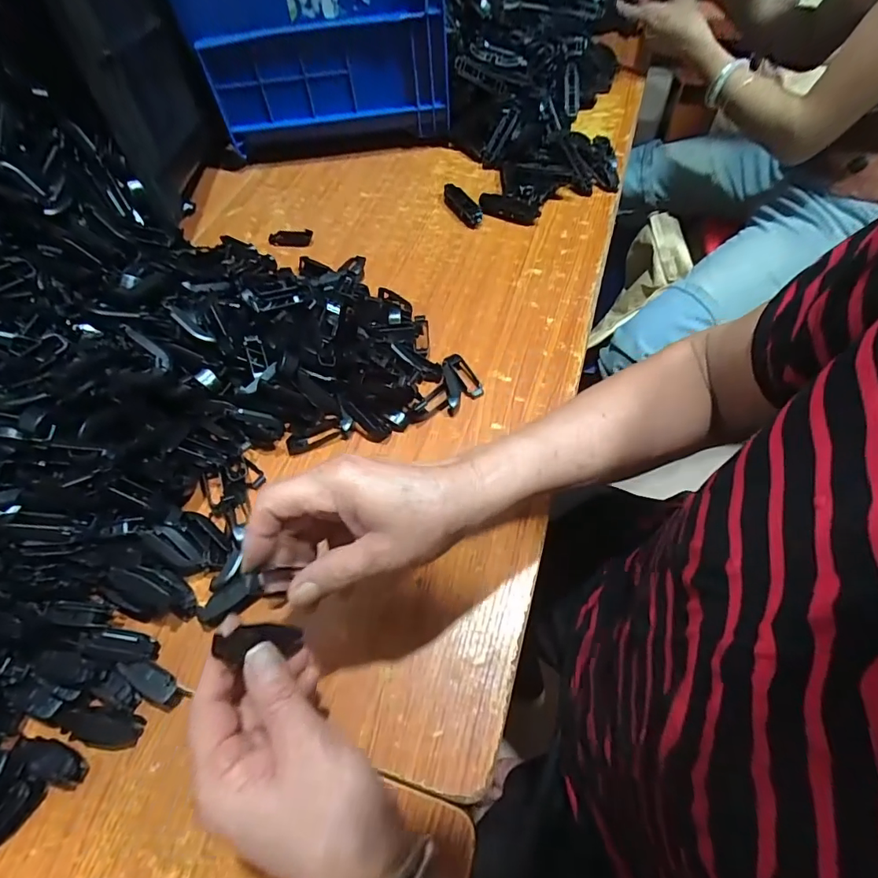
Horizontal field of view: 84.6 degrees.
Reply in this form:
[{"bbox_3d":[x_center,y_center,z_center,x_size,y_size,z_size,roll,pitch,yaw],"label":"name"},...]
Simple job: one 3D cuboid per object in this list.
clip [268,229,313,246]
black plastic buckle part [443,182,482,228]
[{"bbox_3d":[-0.186,-0.253,0.604,0.053,0.013,0.021,-1,59,3],"label":"clip"},{"bbox_3d":[0.029,-0.296,0.609,0.021,0.022,0.077,-27,61,-12],"label":"black plastic buckle part"}]

